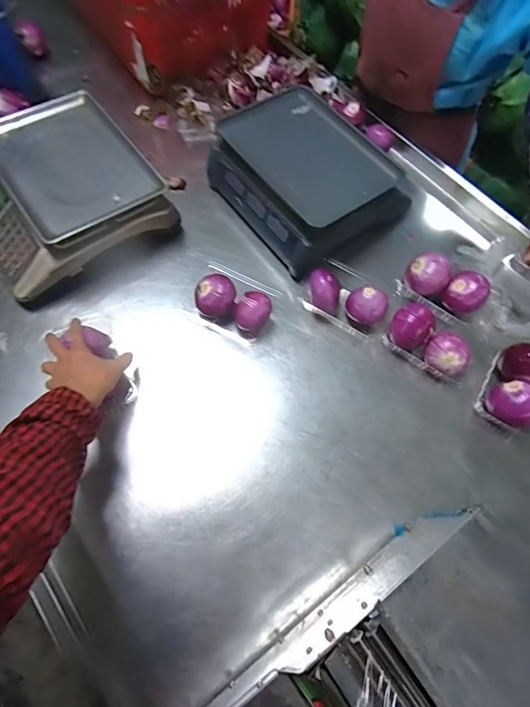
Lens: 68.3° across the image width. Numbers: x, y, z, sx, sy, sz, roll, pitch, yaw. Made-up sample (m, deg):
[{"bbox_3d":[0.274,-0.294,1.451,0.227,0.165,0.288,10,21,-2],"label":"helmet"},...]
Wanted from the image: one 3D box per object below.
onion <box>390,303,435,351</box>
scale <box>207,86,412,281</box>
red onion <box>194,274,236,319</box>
[{"bbox_3d":[0.273,-0.047,0.728,0.076,0.080,0.072,2,65,-4],"label":"onion"},{"bbox_3d":[0.081,-0.369,0.805,0.291,0.160,0.340,-35,72,-19],"label":"scale"},{"bbox_3d":[-0.092,-0.104,0.735,0.072,0.067,0.070,1,67,-3],"label":"red onion"}]

